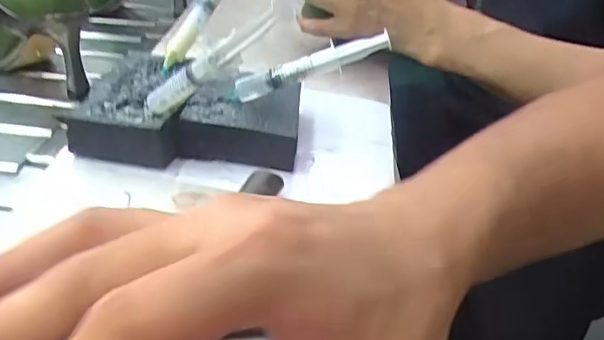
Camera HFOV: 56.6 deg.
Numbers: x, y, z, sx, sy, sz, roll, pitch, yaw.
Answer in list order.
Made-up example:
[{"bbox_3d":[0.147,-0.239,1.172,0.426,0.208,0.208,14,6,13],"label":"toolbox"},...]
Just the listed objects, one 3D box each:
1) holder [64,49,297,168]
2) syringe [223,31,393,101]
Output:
[{"bbox_3d":[-0.080,-0.046,0.441,0.164,0.038,0.124,10,33,8],"label":"holder"},{"bbox_3d":[0.004,-0.078,0.420,0.125,0.020,0.016,-18,28,8],"label":"syringe"}]

